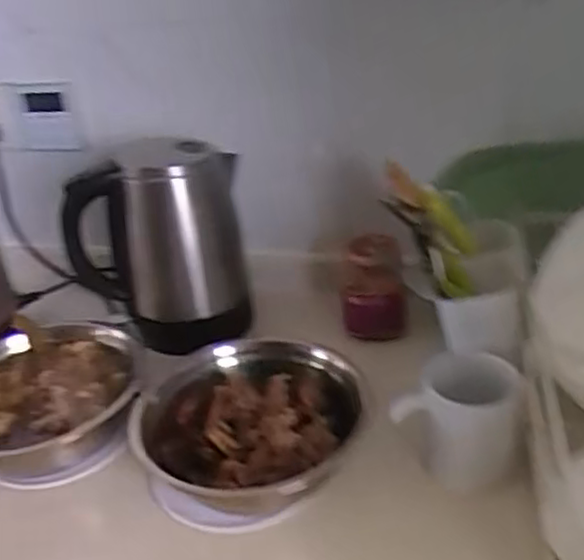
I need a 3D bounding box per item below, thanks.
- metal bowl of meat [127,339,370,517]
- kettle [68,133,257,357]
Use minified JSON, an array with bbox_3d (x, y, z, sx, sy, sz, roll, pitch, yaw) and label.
[{"bbox_3d":[-0.039,0.138,0.633,0.180,0.063,0.191,-5,30,3],"label":"metal bowl of meat"},{"bbox_3d":[-0.149,-0.045,0.813,0.197,0.209,0.129,17,37,34],"label":"kettle"}]

